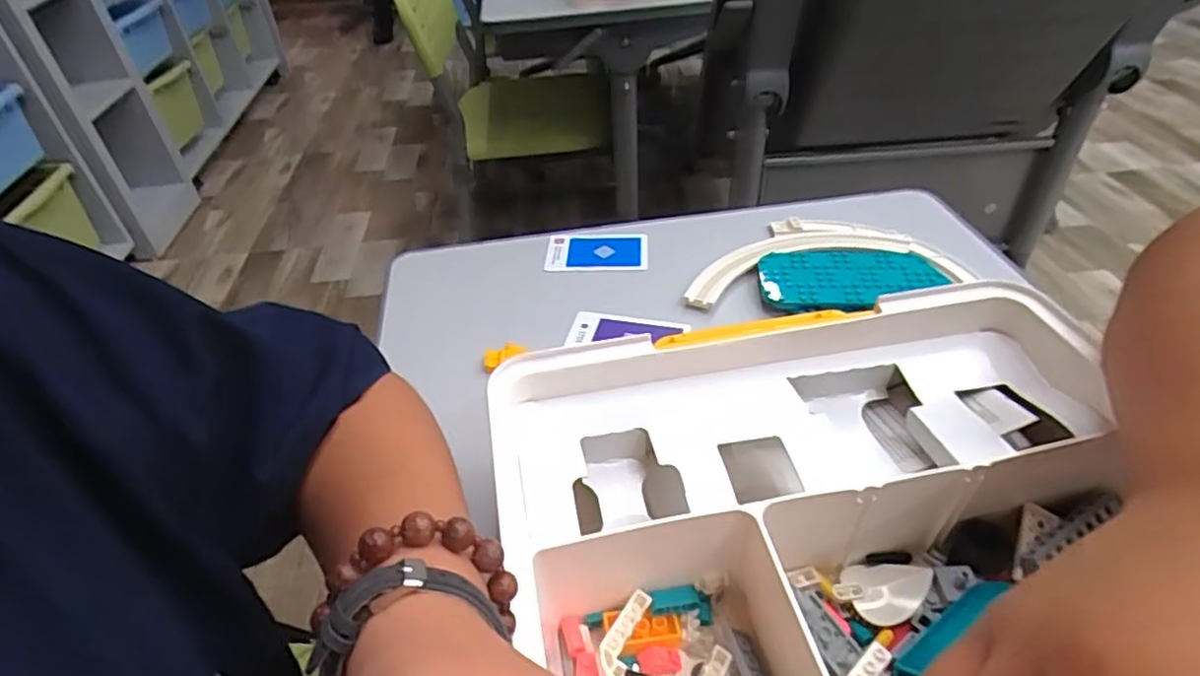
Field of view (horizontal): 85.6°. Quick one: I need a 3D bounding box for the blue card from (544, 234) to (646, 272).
[{"bbox_3d":[-0.002,-0.071,0.550,0.084,0.010,0.055,-1,40,4],"label":"blue card"}]

